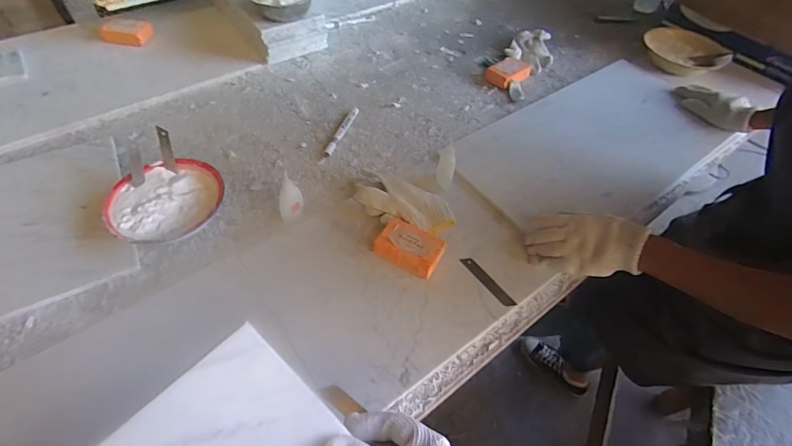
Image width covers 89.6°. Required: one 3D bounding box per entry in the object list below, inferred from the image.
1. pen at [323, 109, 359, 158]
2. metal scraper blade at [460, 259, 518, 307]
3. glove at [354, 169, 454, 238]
[{"bbox_3d":[-0.105,-0.182,0.780,0.018,0.014,0.143,18,55,9],"label":"pen"},{"bbox_3d":[0.136,0.087,0.593,0.017,0.004,0.098,-34,61,-16],"label":"metal scraper blade"},{"bbox_3d":[0.011,-0.030,0.654,0.172,0.030,0.086,24,56,13],"label":"glove"}]

